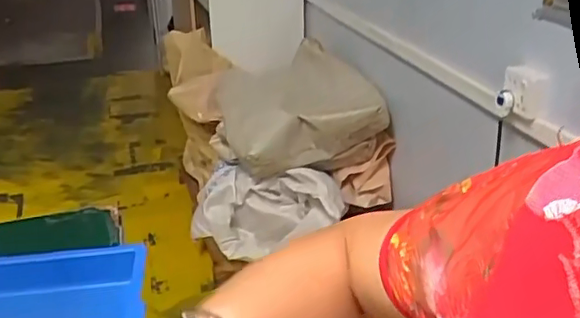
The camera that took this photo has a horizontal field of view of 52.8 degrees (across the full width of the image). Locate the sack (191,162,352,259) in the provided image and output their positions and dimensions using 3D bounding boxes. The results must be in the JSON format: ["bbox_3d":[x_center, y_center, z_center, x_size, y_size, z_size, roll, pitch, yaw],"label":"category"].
[{"bbox_3d":[-0.082,0.164,1.831,0.537,0.292,0.196,13,29,23],"label":"sack"}]

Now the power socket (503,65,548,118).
[{"bbox_3d":[0.478,-0.135,1.194,0.075,0.098,0.031,15,30,27],"label":"power socket"}]

